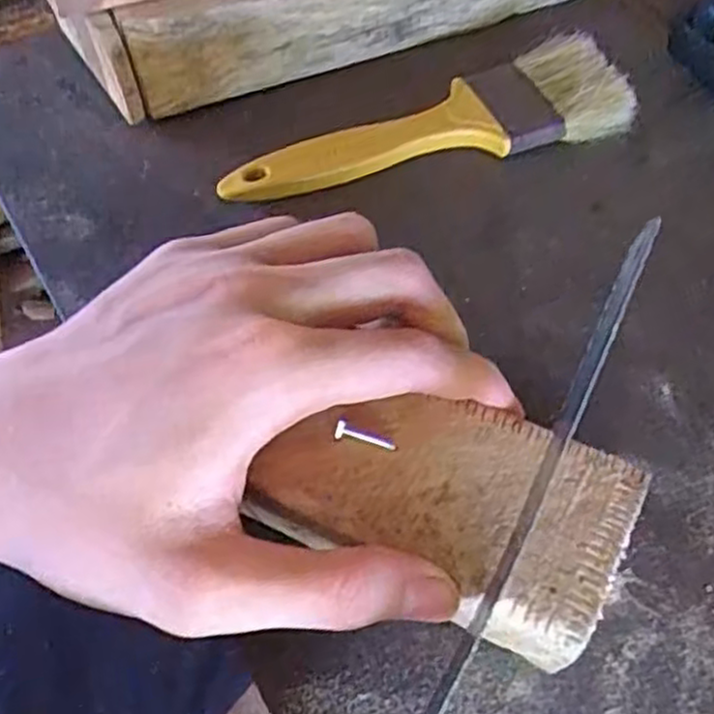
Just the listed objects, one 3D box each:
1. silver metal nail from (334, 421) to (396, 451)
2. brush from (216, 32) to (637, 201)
[{"bbox_3d":[0.002,0.022,0.205,0.017,0.004,0.004,16,58,8],"label":"silver metal nail"},{"bbox_3d":[0.029,-0.099,0.311,0.173,0.016,0.047,-14,59,-11],"label":"brush"}]

